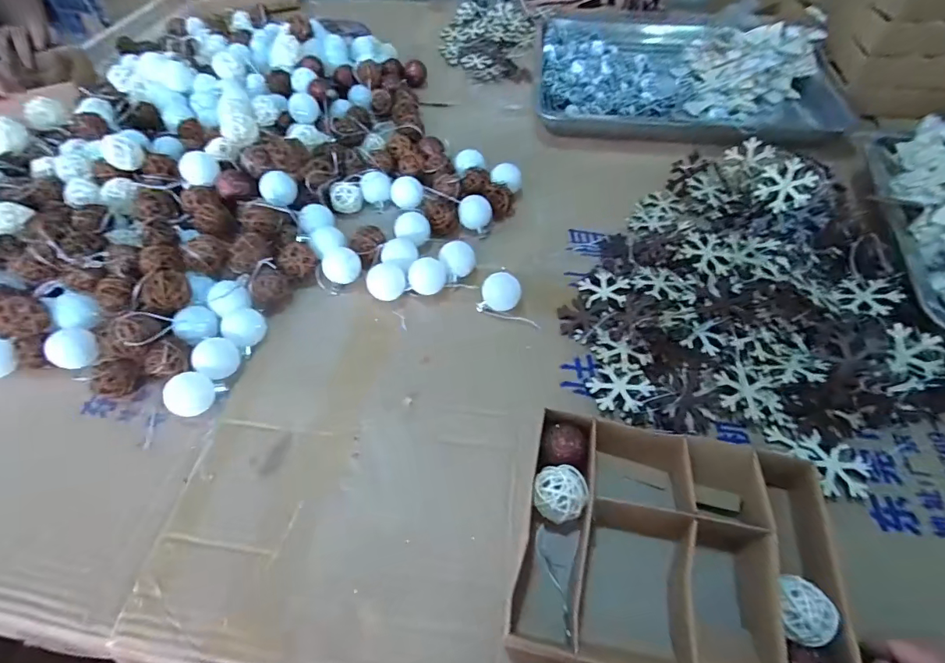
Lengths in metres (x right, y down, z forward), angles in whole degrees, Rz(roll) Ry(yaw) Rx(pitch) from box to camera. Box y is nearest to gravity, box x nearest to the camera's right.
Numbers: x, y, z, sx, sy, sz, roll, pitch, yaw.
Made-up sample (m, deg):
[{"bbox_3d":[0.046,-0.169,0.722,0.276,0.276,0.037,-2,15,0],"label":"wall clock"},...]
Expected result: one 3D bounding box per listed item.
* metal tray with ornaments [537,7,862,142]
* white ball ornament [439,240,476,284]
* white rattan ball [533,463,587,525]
[{"bbox_3d":[0.322,-0.400,0.708,0.441,0.069,0.355,7,54,3],"label":"metal tray with ornaments"},{"bbox_3d":[-0.016,-0.073,0.500,0.037,0.036,0.033,0,54,-2],"label":"white ball ornament"},{"bbox_3d":[0.065,0.124,0.352,0.037,0.036,0.038,1,54,-2],"label":"white rattan ball"}]

